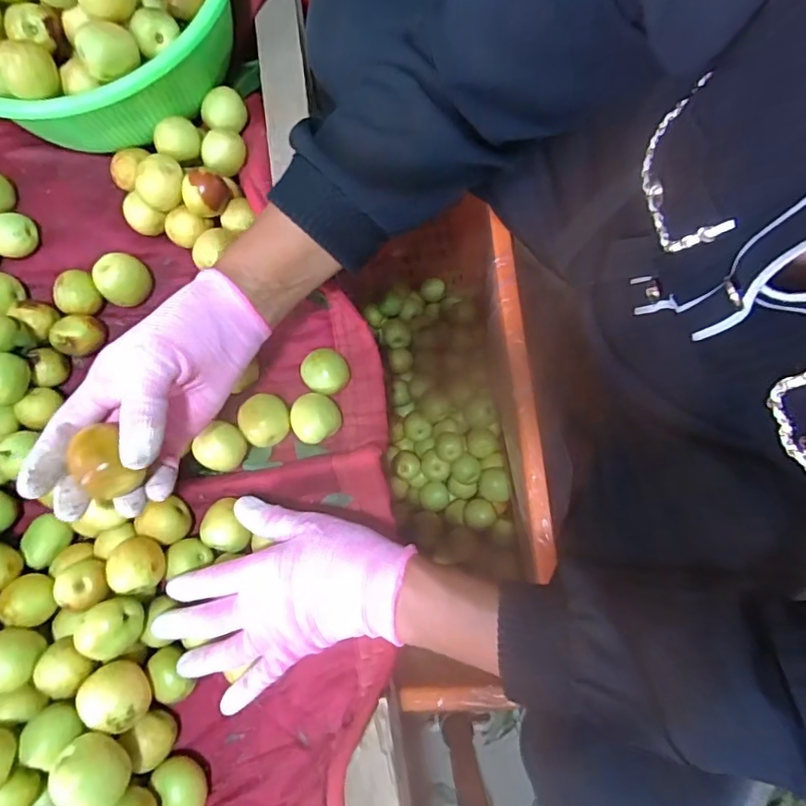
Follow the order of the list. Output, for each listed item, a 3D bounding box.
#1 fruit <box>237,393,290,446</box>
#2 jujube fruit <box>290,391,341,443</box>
[{"bbox_3d":[-0.111,0.016,0.429,0.039,0.030,0.040,0,76,1],"label":"fruit"},{"bbox_3d":[-0.070,0.013,0.431,0.038,0.030,0.039,0,76,1],"label":"jujube fruit"}]

